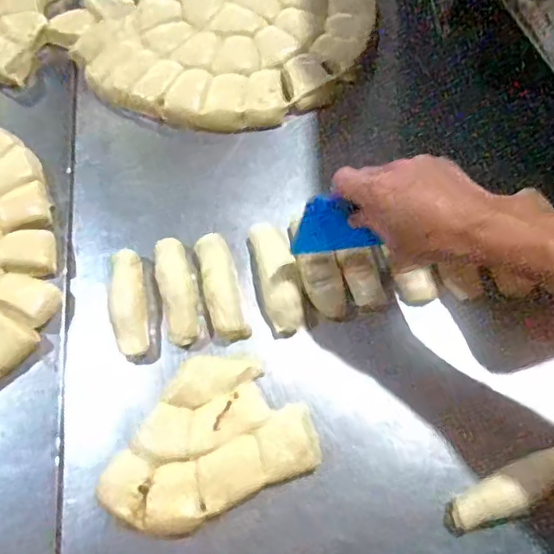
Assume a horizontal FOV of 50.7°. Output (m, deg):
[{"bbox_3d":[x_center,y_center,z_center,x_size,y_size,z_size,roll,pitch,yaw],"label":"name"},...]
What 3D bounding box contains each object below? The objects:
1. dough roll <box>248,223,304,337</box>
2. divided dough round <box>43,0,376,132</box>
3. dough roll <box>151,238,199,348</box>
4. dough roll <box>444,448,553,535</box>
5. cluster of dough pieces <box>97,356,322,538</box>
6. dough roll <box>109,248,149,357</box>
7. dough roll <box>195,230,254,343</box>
[{"bbox_3d":[0.001,-0.003,0.551,0.036,0.024,0.112,-13,68,-1],"label":"dough roll"},{"bbox_3d":[-0.073,-0.287,0.654,0.329,0.027,0.260,20,71,11],"label":"divided dough round"},{"bbox_3d":[-0.095,0.012,0.555,0.033,0.030,0.103,-17,68,-3],"label":"dough roll"},{"bbox_3d":[0.191,0.173,0.482,0.115,0.035,0.033,-24,69,-5],"label":"dough roll"},{"bbox_3d":[-0.064,0.141,0.508,0.177,0.029,0.122,-25,69,-6],"label":"cluster of dough pieces"},{"bbox_3d":[-0.140,0.024,0.554,0.031,0.023,0.101,-8,68,1],"label":"dough roll"},{"bbox_3d":[-0.052,0.010,0.554,0.033,0.021,0.102,-15,68,-2],"label":"dough roll"}]

